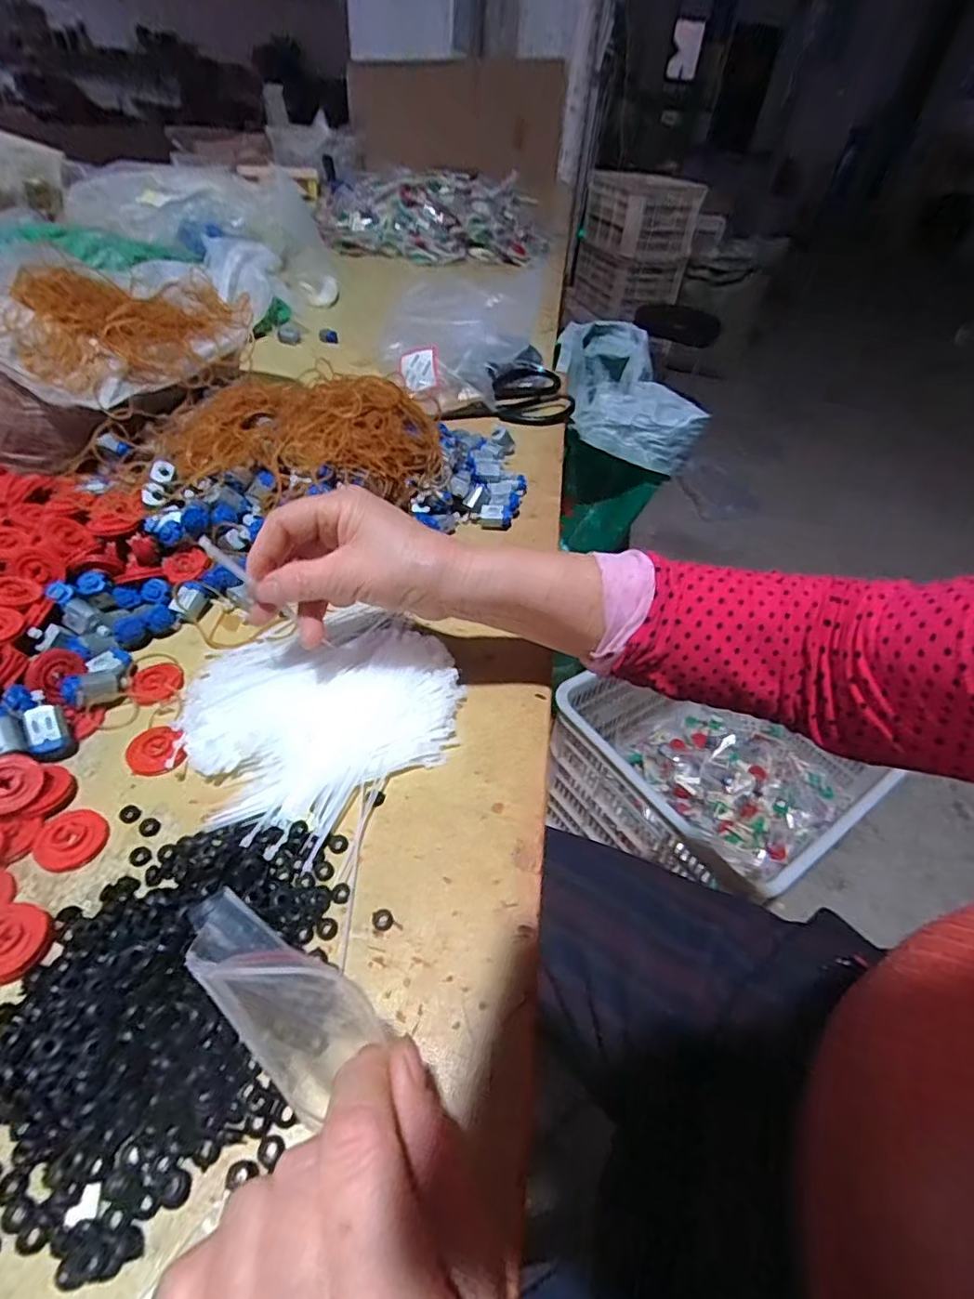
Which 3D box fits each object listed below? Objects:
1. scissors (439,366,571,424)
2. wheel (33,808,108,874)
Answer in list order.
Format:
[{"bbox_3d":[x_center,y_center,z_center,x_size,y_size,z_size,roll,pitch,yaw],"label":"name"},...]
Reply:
[{"bbox_3d":[0.026,-0.307,0.720,0.154,0.034,0.094,1,44,-6],"label":"scissors"},{"bbox_3d":[-0.215,0.097,0.310,0.032,0.007,0.032,2,44,-2],"label":"wheel"}]

